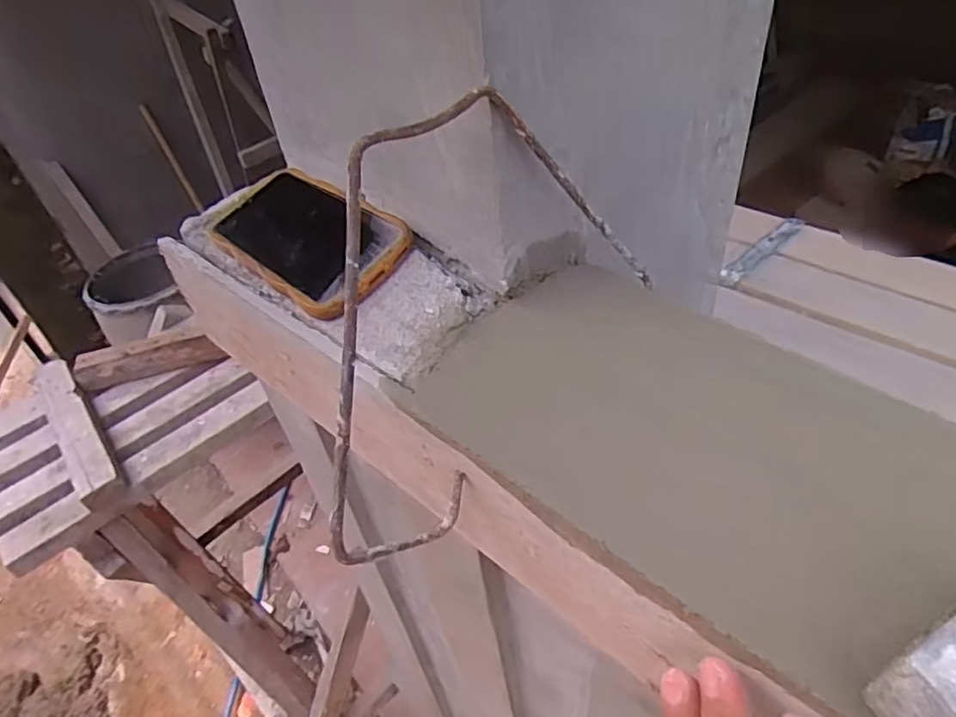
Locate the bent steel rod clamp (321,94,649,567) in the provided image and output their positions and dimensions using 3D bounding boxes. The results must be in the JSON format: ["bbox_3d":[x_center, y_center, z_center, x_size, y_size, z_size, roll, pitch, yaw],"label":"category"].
[{"bbox_3d":[0.007,-0.037,0.315,0.053,0.170,0.275,23,51,29],"label":"bent steel rod clamp"}]

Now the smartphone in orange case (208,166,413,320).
[{"bbox_3d":[-0.113,-0.080,0.418,0.159,0.019,0.081,33,71,35],"label":"smartphone in orange case"}]

